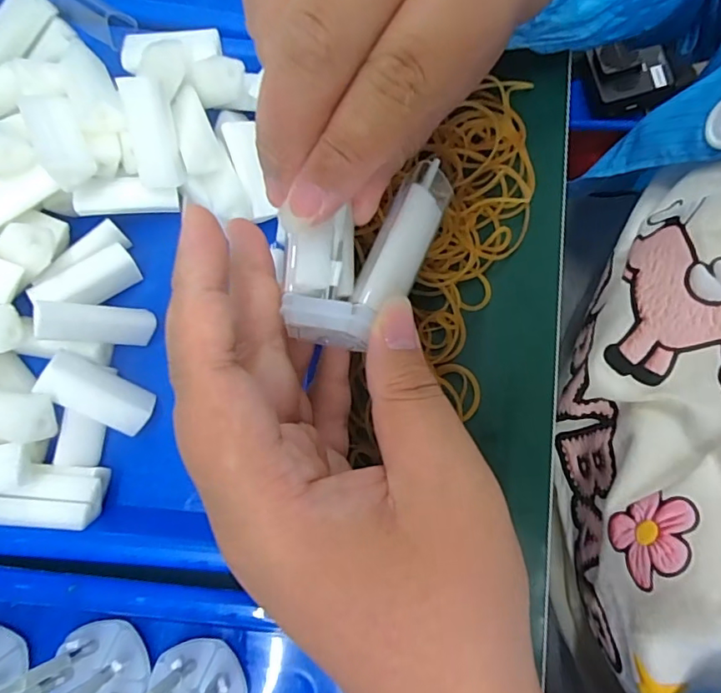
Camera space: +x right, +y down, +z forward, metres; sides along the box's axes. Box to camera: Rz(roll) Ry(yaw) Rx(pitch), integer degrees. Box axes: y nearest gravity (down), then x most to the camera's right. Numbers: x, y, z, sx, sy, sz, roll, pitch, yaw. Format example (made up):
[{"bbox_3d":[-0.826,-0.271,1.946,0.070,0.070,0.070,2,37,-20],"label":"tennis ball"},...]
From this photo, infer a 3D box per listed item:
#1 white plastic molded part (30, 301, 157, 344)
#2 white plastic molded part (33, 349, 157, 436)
[{"bbox_3d":[-0.115,-0.011,0.225,0.046,0.011,0.017,4,73,-37],"label":"white plastic molded part"},{"bbox_3d":[-0.114,0.020,0.224,0.045,0.018,0.021,33,76,-19],"label":"white plastic molded part"}]

